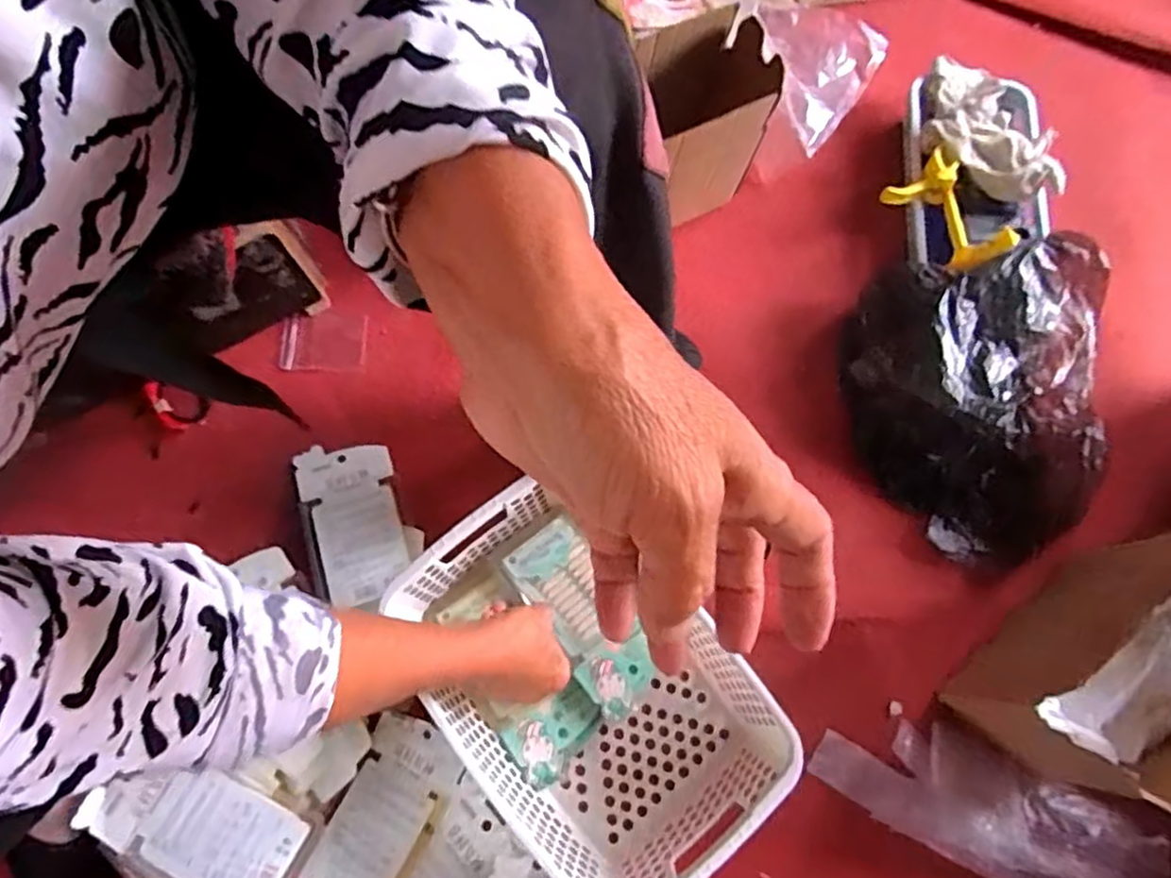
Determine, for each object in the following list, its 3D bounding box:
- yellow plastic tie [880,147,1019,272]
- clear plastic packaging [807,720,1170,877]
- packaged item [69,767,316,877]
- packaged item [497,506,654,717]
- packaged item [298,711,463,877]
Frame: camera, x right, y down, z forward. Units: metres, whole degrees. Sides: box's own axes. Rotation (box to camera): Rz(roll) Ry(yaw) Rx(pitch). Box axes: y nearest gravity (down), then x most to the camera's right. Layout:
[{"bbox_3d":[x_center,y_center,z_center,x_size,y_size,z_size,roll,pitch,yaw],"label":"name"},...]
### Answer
[{"bbox_3d":[0.335,-0.210,0.633,0.073,0.041,0.145,-8,55,-3],"label":"yellow plastic tie"},{"bbox_3d":[0.321,0.294,0.531,0.257,0.045,0.090,24,76,6],"label":"clear plastic packaging"},{"bbox_3d":[-0.287,0.290,0.500,0.150,0.014,0.082,25,76,6],"label":"packaged item"},{"bbox_3d":[-0.003,0.150,0.583,0.066,0.028,0.171,-35,78,-10],"label":"packaged item"},{"bbox_3d":[-0.163,0.307,0.541,0.077,0.013,0.152,24,76,6],"label":"packaged item"}]

